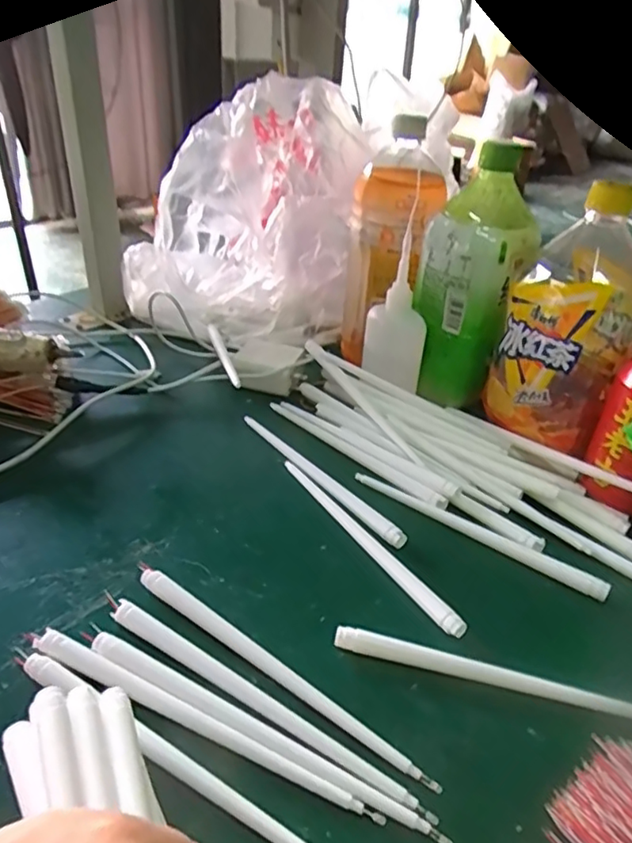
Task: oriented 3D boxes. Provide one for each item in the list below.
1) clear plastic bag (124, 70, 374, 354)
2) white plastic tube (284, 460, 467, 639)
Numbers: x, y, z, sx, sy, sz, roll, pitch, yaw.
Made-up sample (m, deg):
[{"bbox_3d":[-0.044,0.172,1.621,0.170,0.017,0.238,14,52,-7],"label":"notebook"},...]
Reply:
[{"bbox_3d":[-0.073,-0.208,0.610,0.228,0.207,0.235,8,33,6],"label":"clear plastic bag"},{"bbox_3d":[0.030,0.074,0.391,0.013,0.013,0.181,-17,39,-29],"label":"white plastic tube"}]

